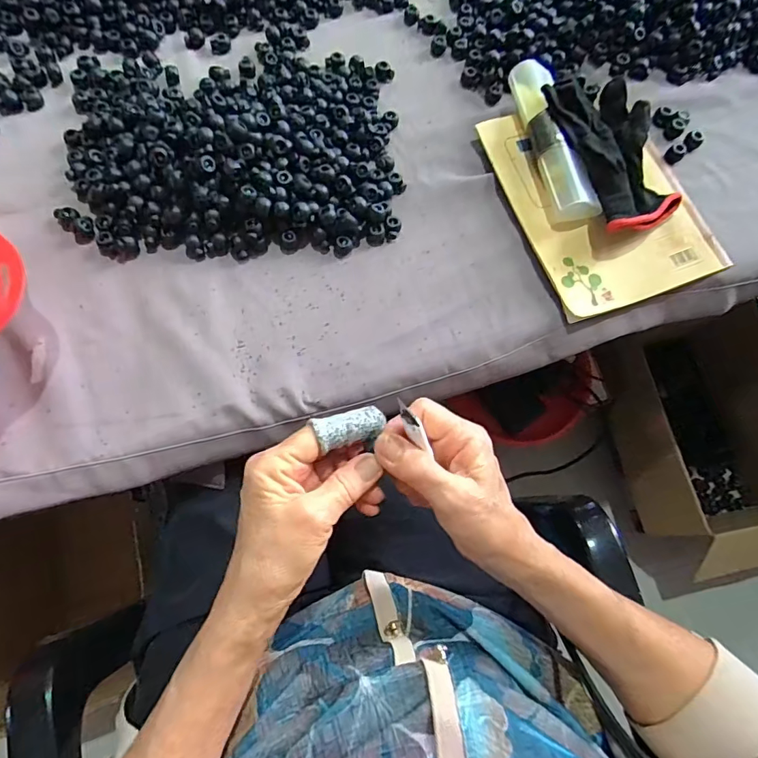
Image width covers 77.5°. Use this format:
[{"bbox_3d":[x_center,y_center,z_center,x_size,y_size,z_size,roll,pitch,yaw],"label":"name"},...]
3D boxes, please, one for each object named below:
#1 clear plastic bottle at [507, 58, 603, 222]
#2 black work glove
[{"bbox_3d":[0.150,-0.206,0.411,0.033,0.026,0.157,-10,73,-7],"label":"clear plastic bottle"},{"bbox_3d":[0.200,-0.193,0.401,0.084,0.033,0.150,-17,74,-9],"label":"black work glove"}]

